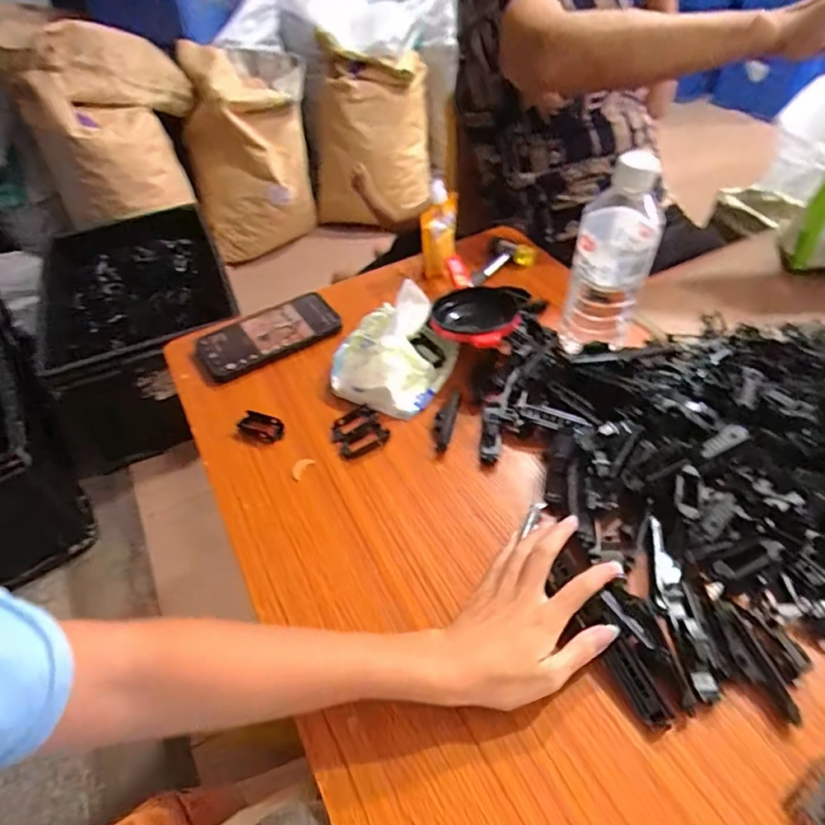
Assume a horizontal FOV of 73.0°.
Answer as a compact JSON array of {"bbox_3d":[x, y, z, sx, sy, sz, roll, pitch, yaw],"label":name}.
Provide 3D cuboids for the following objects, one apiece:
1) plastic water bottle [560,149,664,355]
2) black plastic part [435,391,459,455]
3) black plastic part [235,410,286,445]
[{"bbox_3d":[0.188,-0.141,0.531,0.069,0.195,0.065,14,50,15],"label":"plastic water bottle"},{"bbox_3d":[0.032,0.009,0.550,0.018,0.006,0.075,6,48,10],"label":"black plastic part"},{"bbox_3d":[-0.152,0.014,0.560,0.046,0.010,0.025,17,51,20],"label":"black plastic part"}]

